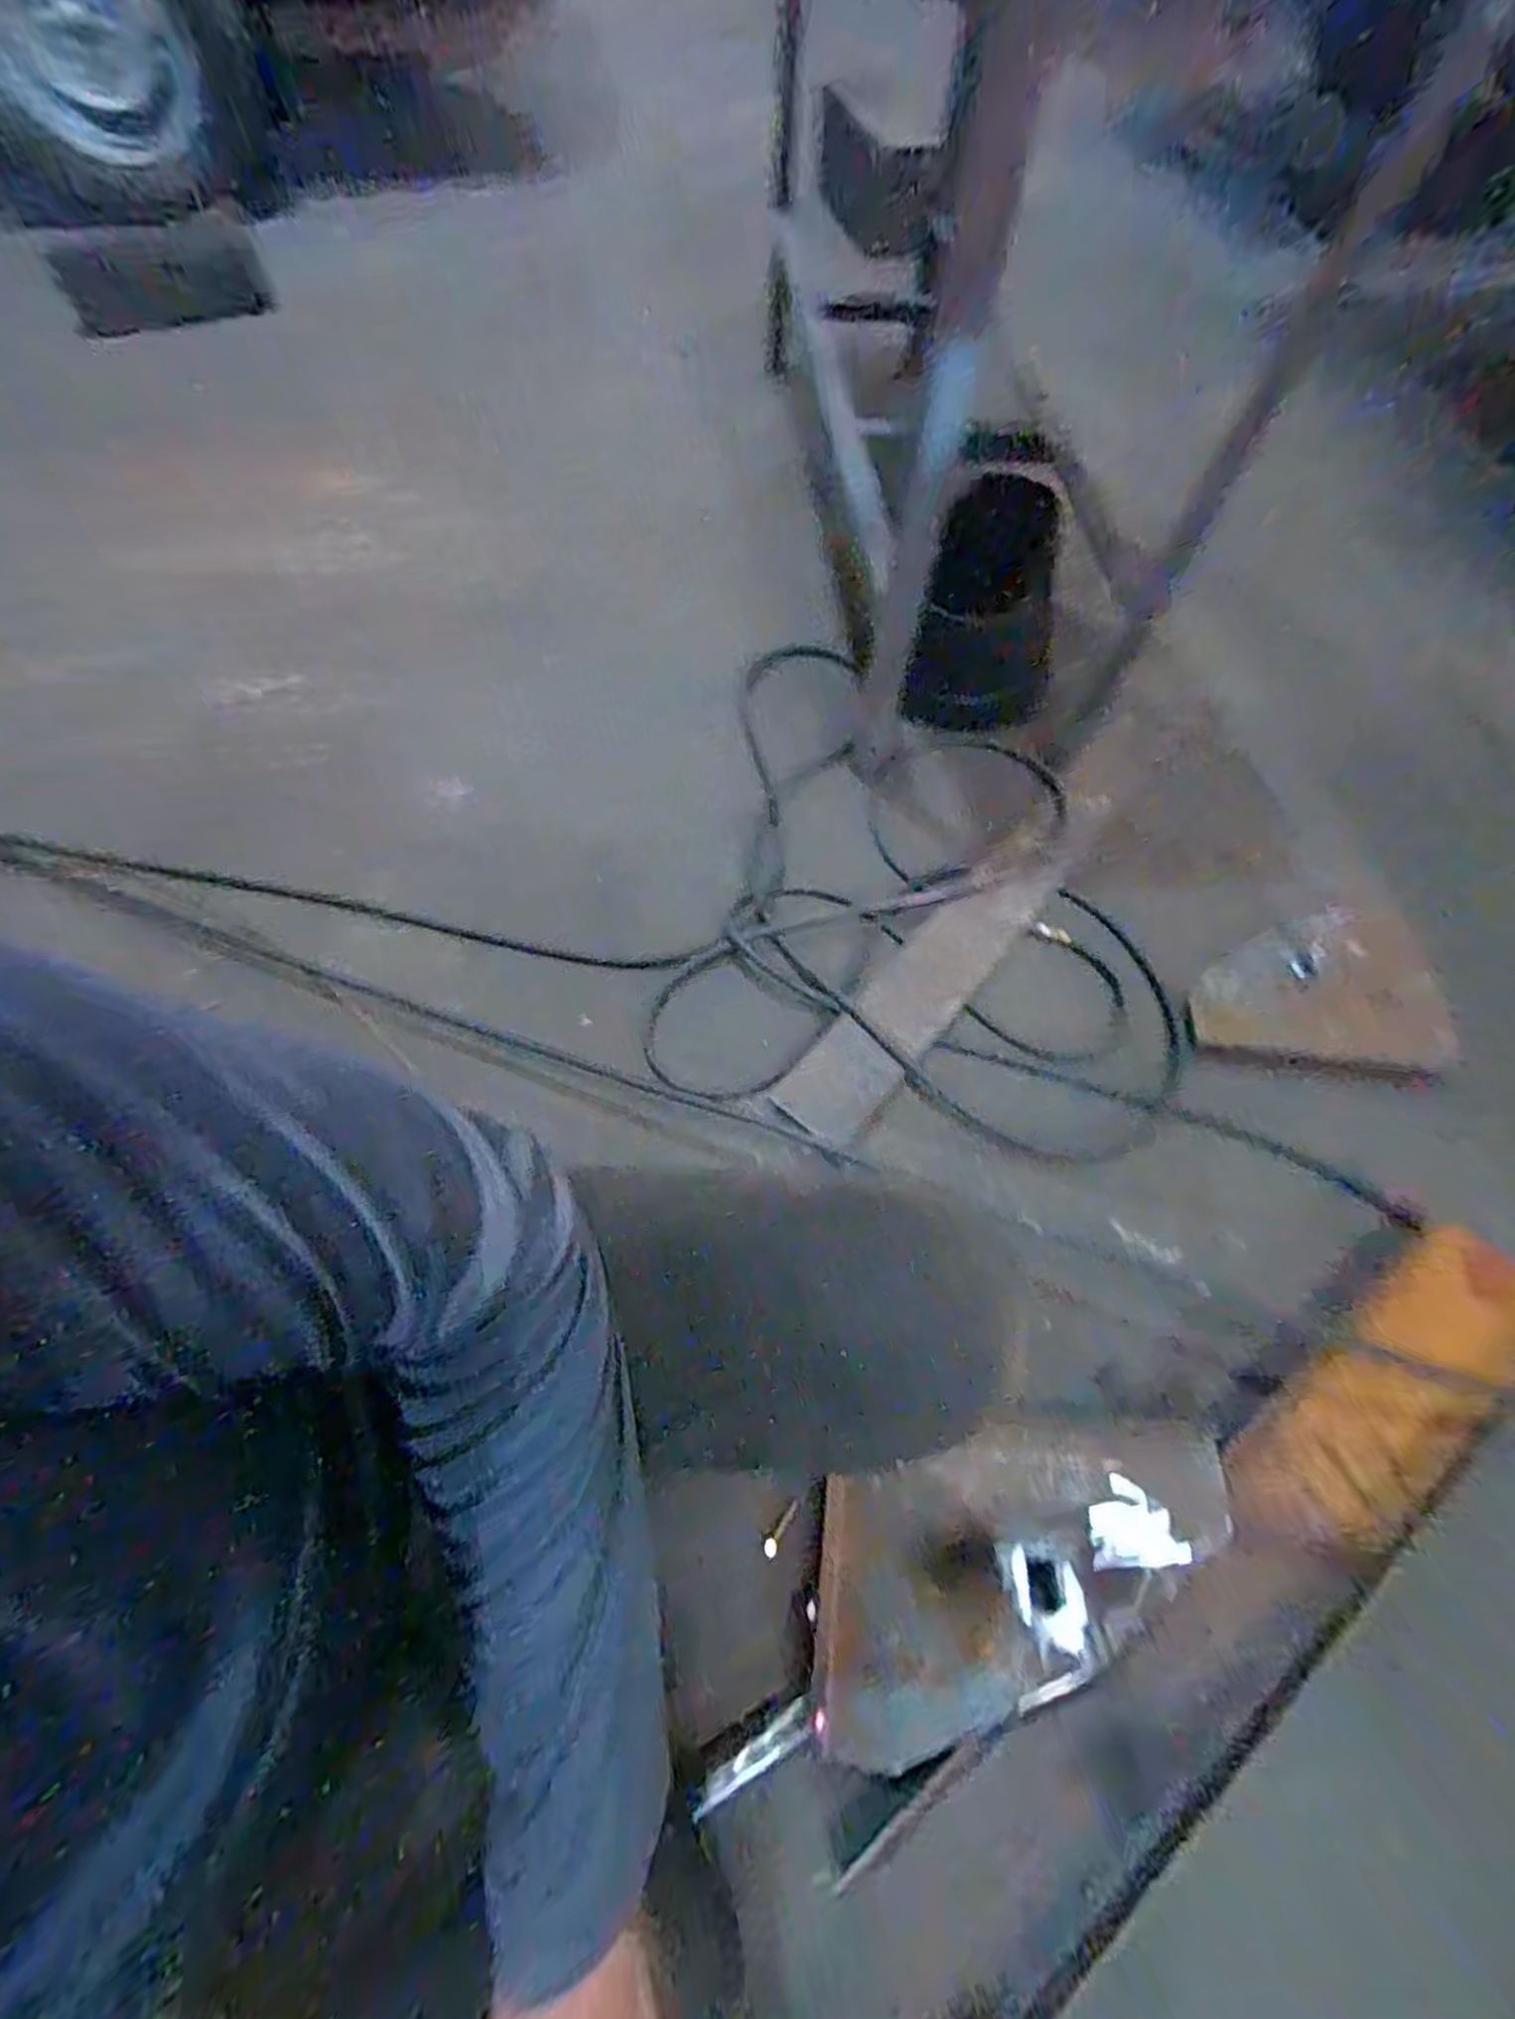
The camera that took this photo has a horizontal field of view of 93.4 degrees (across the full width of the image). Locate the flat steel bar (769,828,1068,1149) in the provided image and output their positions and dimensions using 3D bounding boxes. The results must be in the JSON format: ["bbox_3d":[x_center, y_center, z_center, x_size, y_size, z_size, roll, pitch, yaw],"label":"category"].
[{"bbox_3d":[0.233,-0.052,0.911,0.105,0.010,0.540,39,67,14],"label":"flat steel bar"}]

